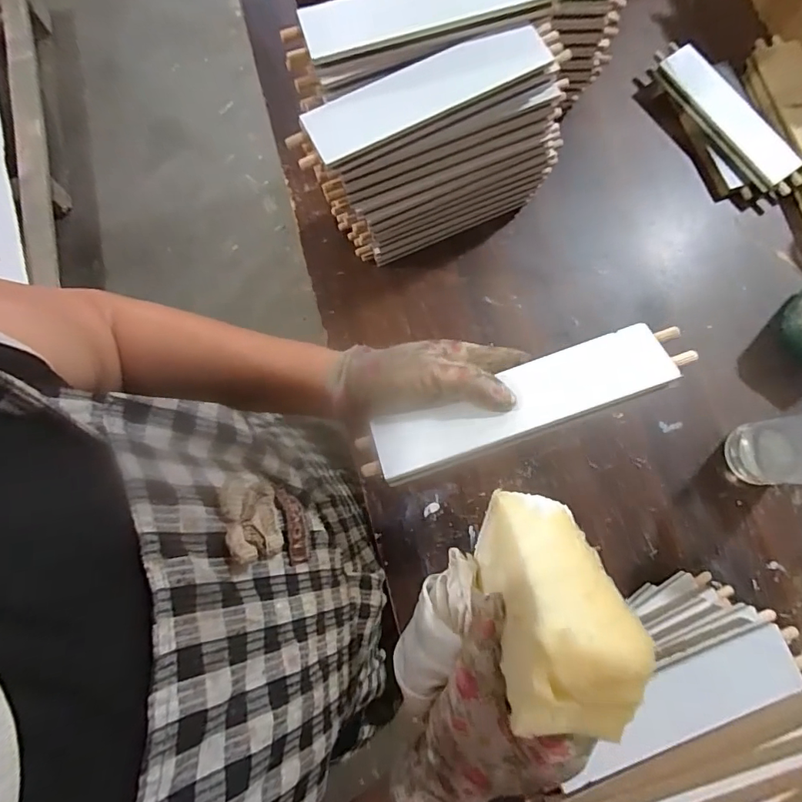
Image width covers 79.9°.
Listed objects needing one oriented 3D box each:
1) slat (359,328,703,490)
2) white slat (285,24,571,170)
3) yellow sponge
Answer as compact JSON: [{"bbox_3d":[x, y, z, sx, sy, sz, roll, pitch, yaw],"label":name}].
[{"bbox_3d":[0.077,0.002,0.308,0.212,0.016,0.045,-21,80,2],"label":"slat"},{"bbox_3d":[0.017,-0.234,0.364,0.209,0.013,0.046,-27,80,-5],"label":"white slat"},{"bbox_3d":[0.068,0.089,0.222,0.053,0.039,0.100,-6,35,-1],"label":"yellow sponge"}]

